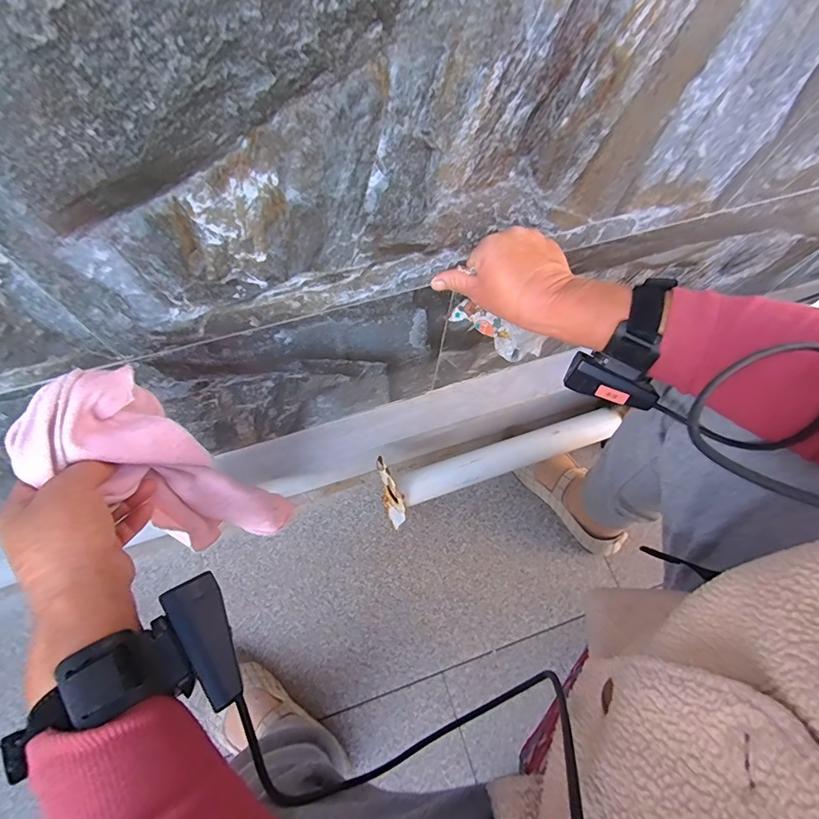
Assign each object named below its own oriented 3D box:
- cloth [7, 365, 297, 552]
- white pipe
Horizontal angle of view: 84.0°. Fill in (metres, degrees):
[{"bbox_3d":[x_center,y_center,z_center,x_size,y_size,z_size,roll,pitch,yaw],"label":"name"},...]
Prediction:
[{"bbox_3d":[-0.196,0.078,0.439,0.072,0.343,0.092,4,66,7],"label":"cloth"},{"bbox_3d":[0.133,0.063,0.674,0.366,0.077,0.083,-20,70,-11],"label":"white pipe"}]

